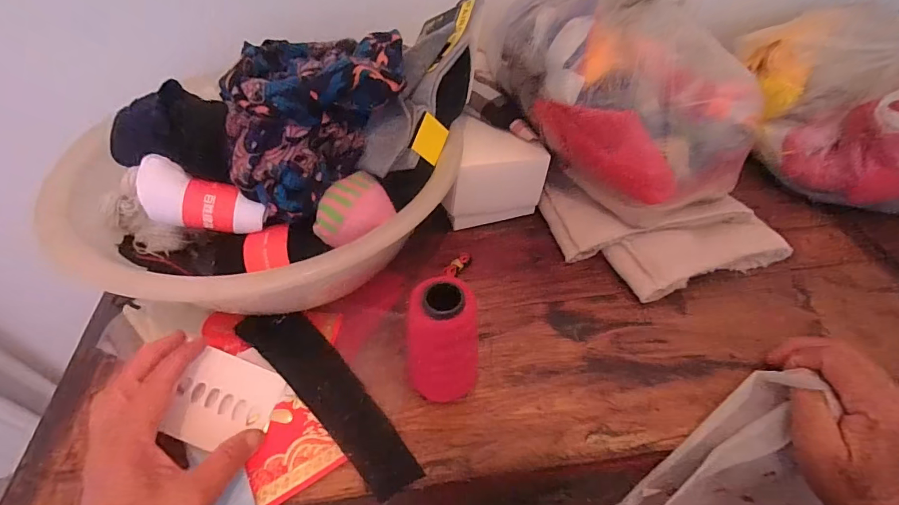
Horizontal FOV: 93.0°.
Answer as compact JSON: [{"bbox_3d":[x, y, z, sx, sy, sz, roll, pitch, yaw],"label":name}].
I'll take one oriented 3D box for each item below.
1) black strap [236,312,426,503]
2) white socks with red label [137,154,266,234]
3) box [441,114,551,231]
[{"bbox_3d":[-0.094,0.103,0.330,0.187,0.011,0.045,36,60,25],"label":"black strap"},{"bbox_3d":[-0.192,-0.040,0.331,0.089,0.029,0.044,22,46,-16],"label":"white socks with red label"},{"bbox_3d":[0.044,-0.074,0.440,0.108,0.094,0.060,-11,48,-8],"label":"box"}]

